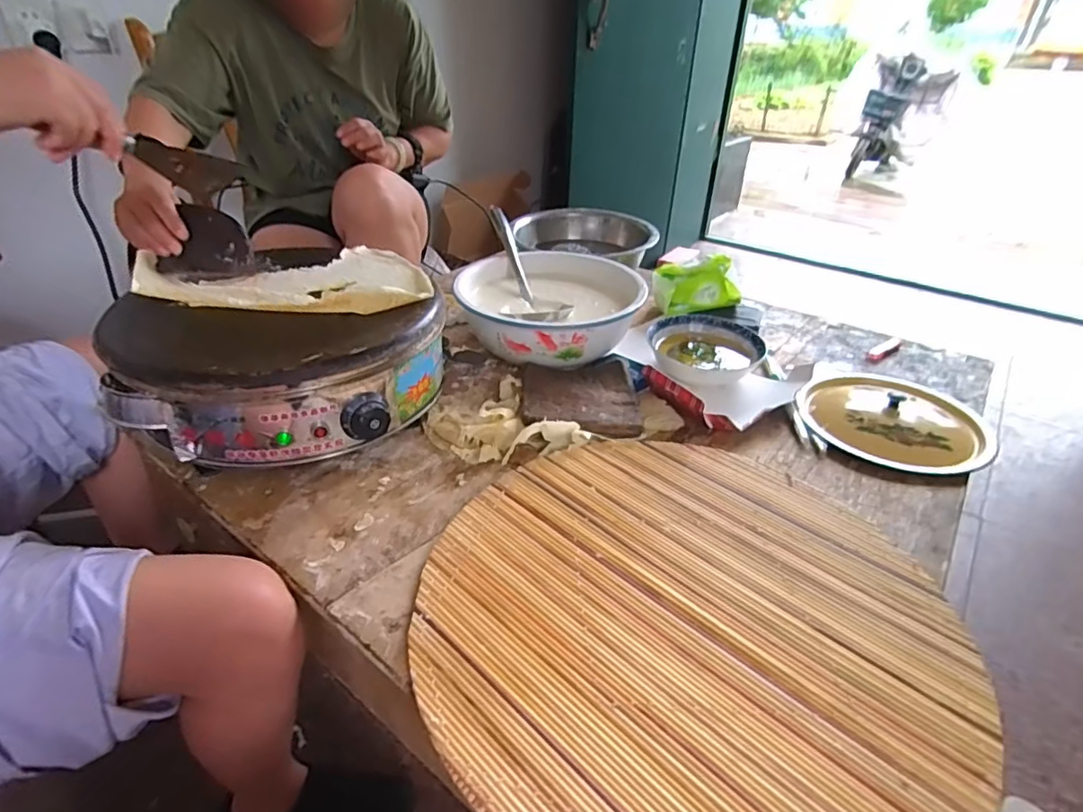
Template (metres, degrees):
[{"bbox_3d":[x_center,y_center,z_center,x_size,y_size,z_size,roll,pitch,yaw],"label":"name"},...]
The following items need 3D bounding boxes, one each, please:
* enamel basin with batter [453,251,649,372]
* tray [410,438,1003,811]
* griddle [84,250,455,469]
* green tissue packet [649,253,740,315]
[{"bbox_3d":[0.013,-0.161,0.915,0.261,0.091,0.280,-1,32,0],"label":"enamel basin with batter"},{"bbox_3d":[0.118,0.175,0.494,0.431,0.012,0.437,-1,32,0],"label":"tray"},{"bbox_3d":[-0.320,-0.060,0.681,0.331,0.138,0.304,18,37,23],"label":"griddle"},{"bbox_3d":[0.273,-0.213,0.999,0.139,0.082,0.076,3,34,2],"label":"green tissue packet"}]

